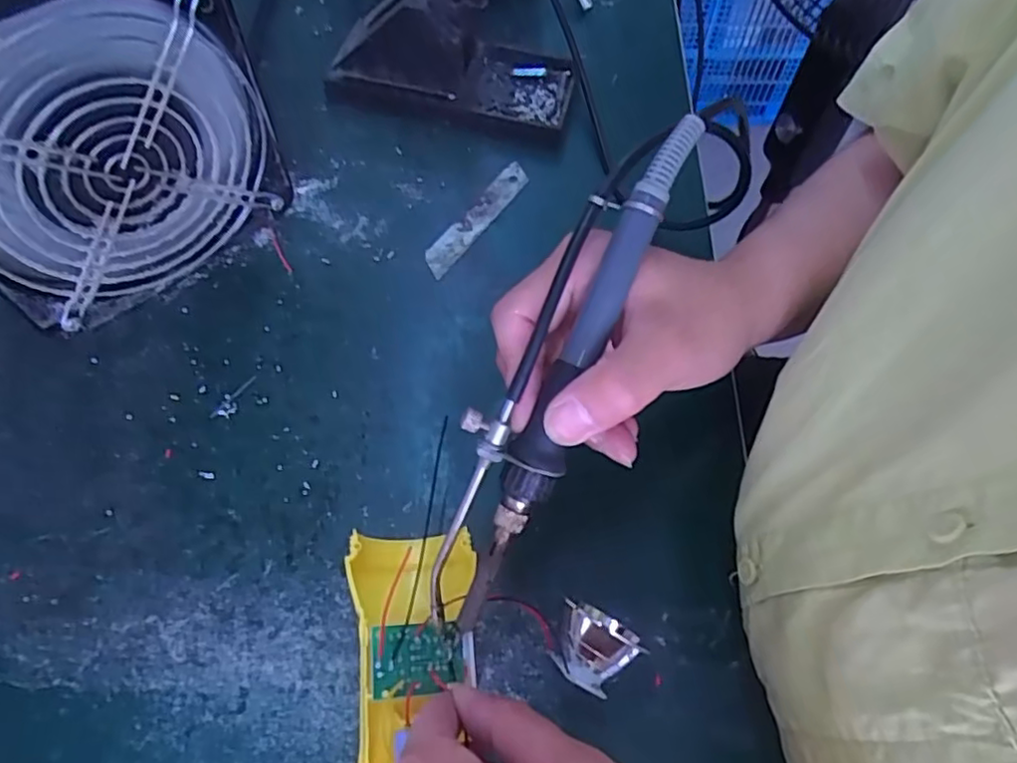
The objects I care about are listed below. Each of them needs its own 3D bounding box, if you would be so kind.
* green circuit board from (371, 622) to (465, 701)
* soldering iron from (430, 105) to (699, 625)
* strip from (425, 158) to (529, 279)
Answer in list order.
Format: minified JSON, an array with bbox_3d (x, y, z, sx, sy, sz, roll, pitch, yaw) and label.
[{"bbox_3d":[-0.034,0.105,0.247,0.034,0.004,0.025,1,64,-17],"label":"green circuit board"},{"bbox_3d":[0.015,-0.003,0.233,0.035,0.016,0.195,27,93,12],"label":"soldering iron"},{"bbox_3d":[-0.018,-0.099,0.391,0.017,0.004,0.098,36,66,6],"label":"strip"}]

